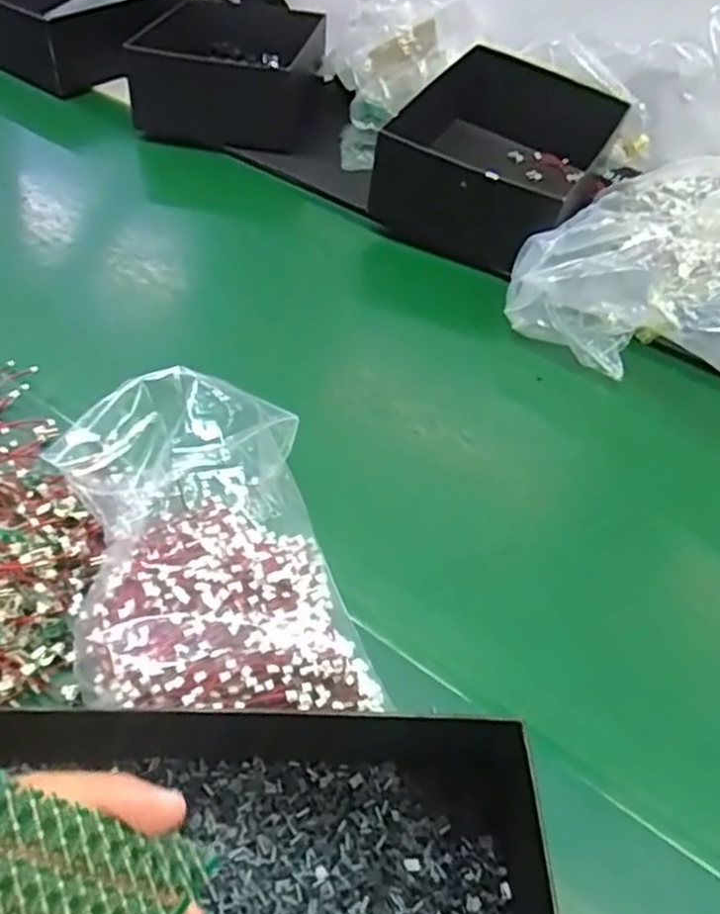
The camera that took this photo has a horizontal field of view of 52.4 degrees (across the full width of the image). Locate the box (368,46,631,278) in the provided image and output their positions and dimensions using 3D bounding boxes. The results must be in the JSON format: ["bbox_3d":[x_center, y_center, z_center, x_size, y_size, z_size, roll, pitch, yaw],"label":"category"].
[{"bbox_3d":[0.136,-0.315,0.759,0.198,0.097,0.259,23,49,16],"label":"box"}]

